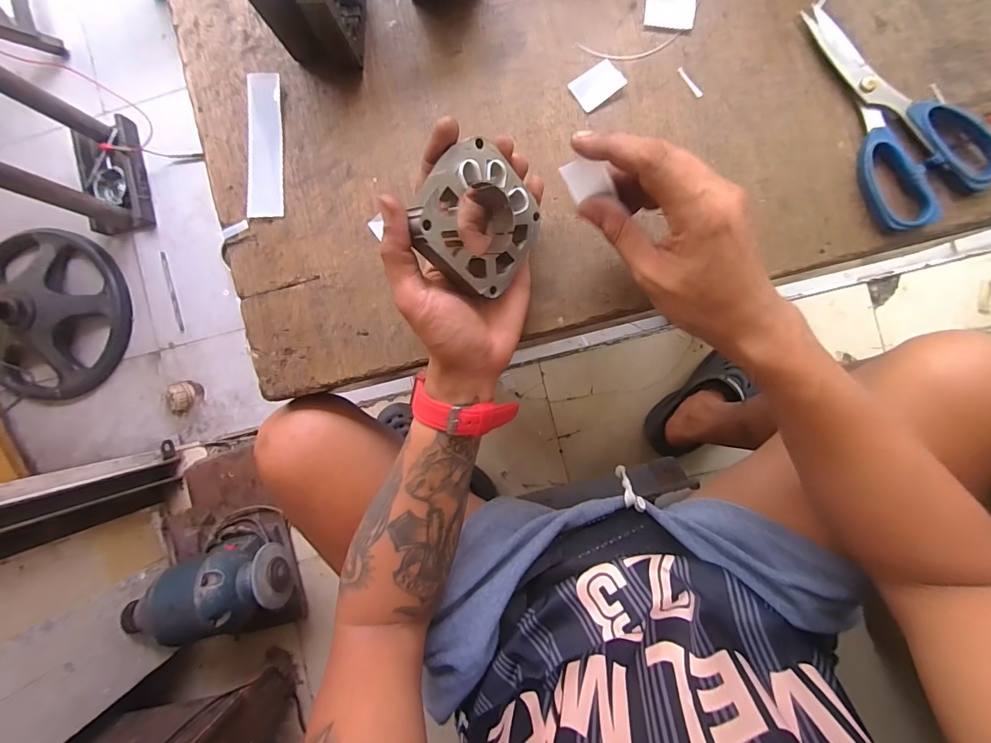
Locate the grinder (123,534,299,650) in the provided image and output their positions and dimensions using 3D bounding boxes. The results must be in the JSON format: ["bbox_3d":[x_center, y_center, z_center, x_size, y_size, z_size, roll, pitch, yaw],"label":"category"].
[{"bbox_3d":[-0.512,0.397,0.776,0.302,0.165,0.126,-18,89,5],"label":"grinder"}]

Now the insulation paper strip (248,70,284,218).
[{"bbox_3d":[-0.191,-0.187,0.357,0.031,0.004,0.115,0,91,5],"label":"insulation paper strip"}]

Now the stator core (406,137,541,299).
[{"bbox_3d":[-0.013,-0.097,0.283,0.084,0.018,0.080,44,72,-38],"label":"stator core"}]

